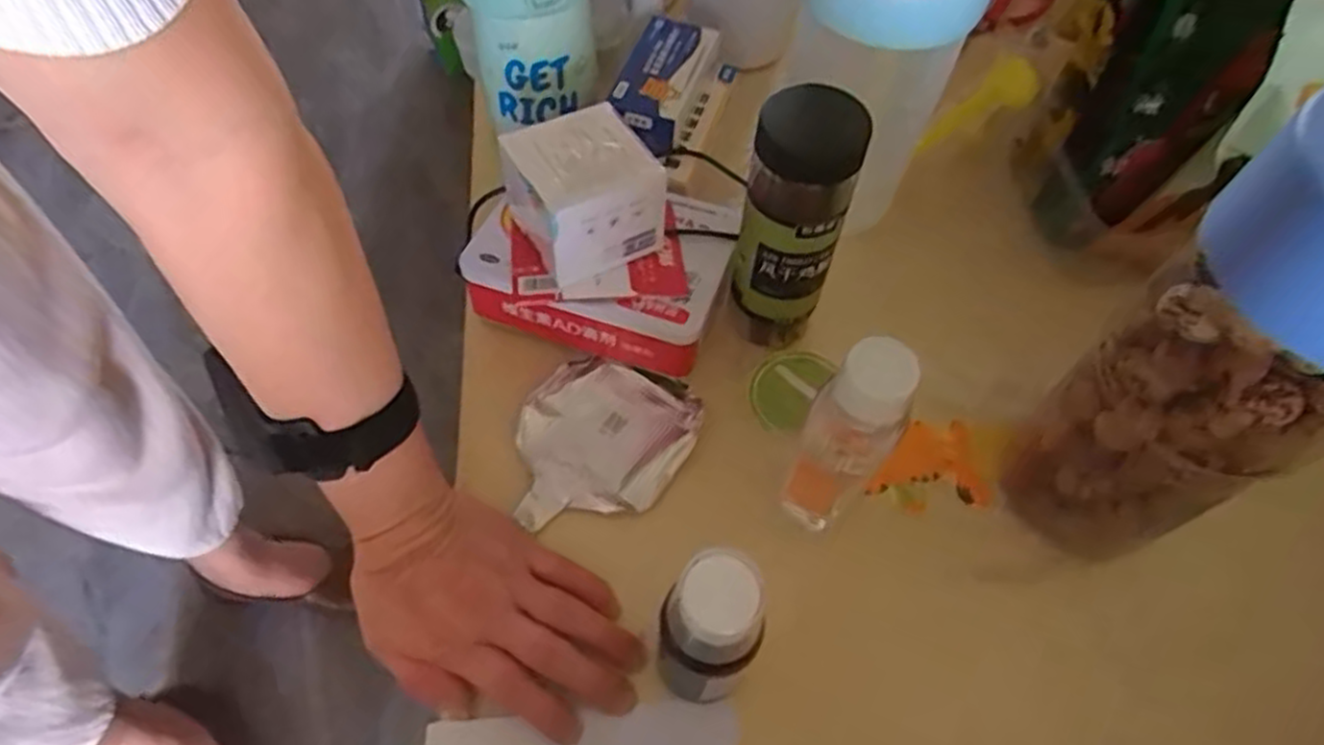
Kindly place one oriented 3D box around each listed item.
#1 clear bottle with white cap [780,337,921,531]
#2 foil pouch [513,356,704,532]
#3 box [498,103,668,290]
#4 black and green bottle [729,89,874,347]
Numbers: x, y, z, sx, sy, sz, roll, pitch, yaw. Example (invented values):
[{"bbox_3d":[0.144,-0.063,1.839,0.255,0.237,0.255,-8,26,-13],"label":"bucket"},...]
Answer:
[{"bbox_3d":[0.084,0.038,0.363,0.037,0.144,0.034,0,58,0],"label":"clear bottle with white cap"},{"bbox_3d":[-0.033,0.042,0.439,0.097,0.013,0.104,13,59,8],"label":"foil pouch"},{"bbox_3d":[-0.043,-0.098,0.430,0.067,0.068,0.070,-25,61,-15],"label":"box"},{"bbox_3d":[0.071,-0.078,0.424,0.051,0.155,0.056,0,58,0],"label":"black and green bottle"}]

